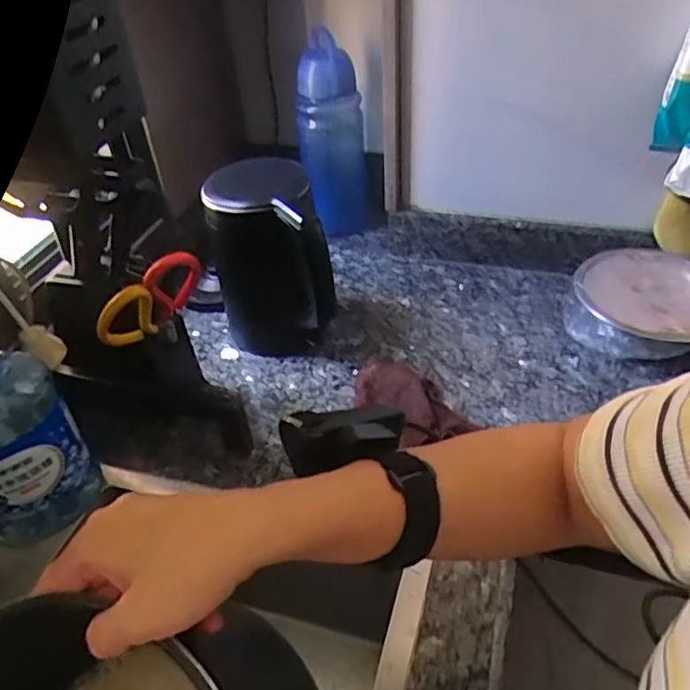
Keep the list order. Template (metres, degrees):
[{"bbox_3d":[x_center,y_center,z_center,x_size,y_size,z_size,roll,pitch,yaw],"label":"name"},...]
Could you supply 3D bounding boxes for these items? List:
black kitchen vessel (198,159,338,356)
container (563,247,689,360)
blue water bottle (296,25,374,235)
[{"bbox_3d":[-0.093,-0.091,0.748,0.124,0.242,0.136,-14,43,-11],"label":"black kitchen vessel"},{"bbox_3d":[0.391,-0.049,0.778,0.185,0.076,0.170,-2,42,2],"label":"container"},{"bbox_3d":[-0.016,-0.319,0.948,0.108,0.298,0.106,-4,42,0],"label":"blue water bottle"}]

